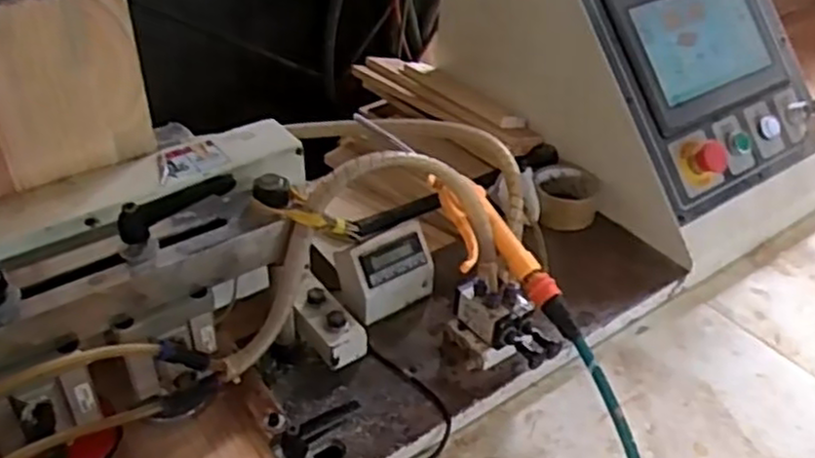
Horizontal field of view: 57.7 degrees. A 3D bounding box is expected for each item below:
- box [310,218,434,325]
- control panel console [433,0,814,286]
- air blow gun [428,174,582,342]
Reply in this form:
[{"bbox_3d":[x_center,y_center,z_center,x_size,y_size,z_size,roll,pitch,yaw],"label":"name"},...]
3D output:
[{"bbox_3d":[-0.032,0.040,0.780,0.104,0.075,0.089,-26,47,-32],"label":"box"},{"bbox_3d":[0.318,-0.239,0.977,0.324,0.288,0.490,-26,47,-32],"label":"control panel console"},{"bbox_3d":[0.080,0.030,0.663,0.193,0.046,0.087,47,53,9],"label":"air blow gun"}]

